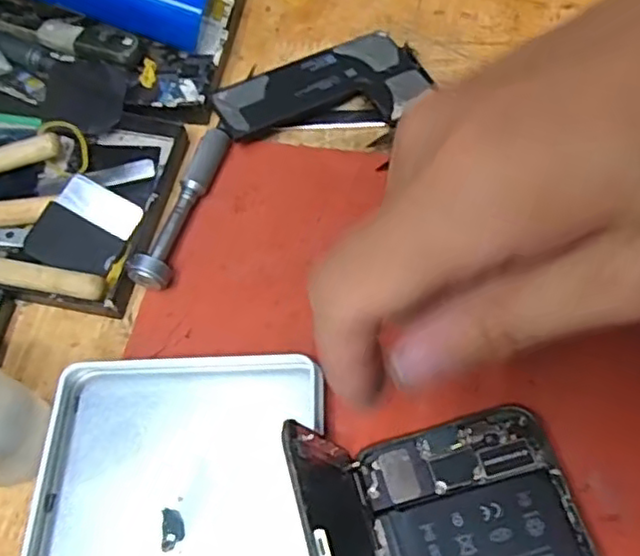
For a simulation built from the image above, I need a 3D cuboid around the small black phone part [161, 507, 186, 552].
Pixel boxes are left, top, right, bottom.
[{"bbox_3d":[-0.052,0.088,0.234,0.008,0.004,0.014,-8,63,1],"label":"small black phone part"}]

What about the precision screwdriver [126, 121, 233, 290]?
[{"bbox_3d":[-0.060,-0.033,0.291,0.016,0.015,0.084,13,65,11],"label":"precision screwdriver"}]

